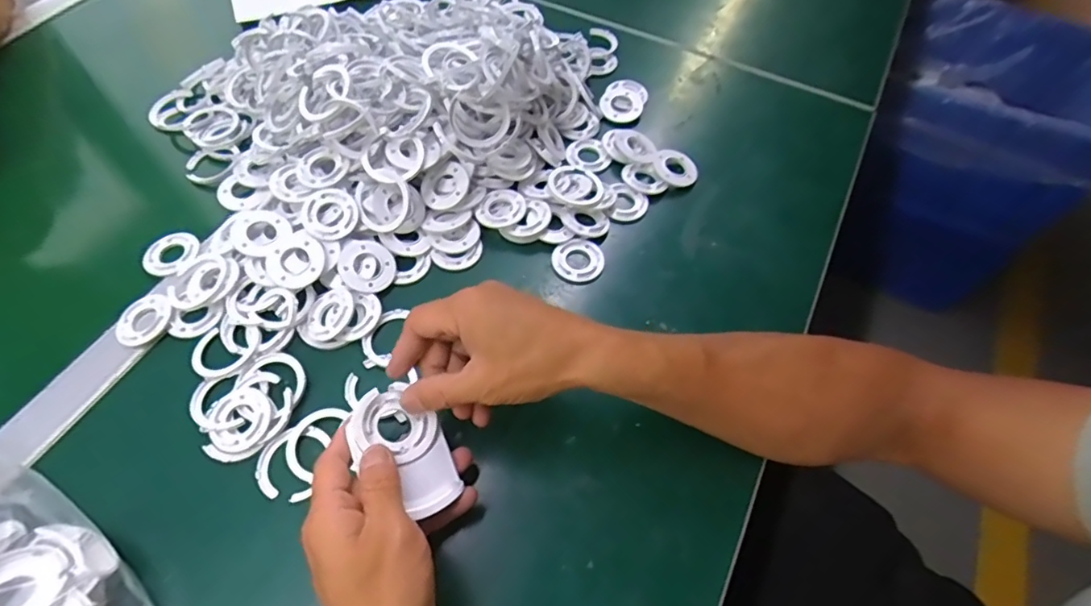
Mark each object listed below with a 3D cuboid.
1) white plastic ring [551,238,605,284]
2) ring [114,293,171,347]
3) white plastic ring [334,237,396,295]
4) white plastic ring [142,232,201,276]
[{"bbox_3d":[0.028,-0.038,0.467,0.042,0.005,0.042,1,58,-1],"label":"white plastic ring"},{"bbox_3d":[-0.312,0.013,0.422,0.042,0.009,0.038,-32,64,-19],"label":"ring"},{"bbox_3d":[-0.146,-0.029,0.443,0.044,0.008,0.044,7,71,-21],"label":"white plastic ring"},{"bbox_3d":[-0.317,-0.041,0.460,0.044,0.010,0.048,1,58,-1],"label":"white plastic ring"}]

